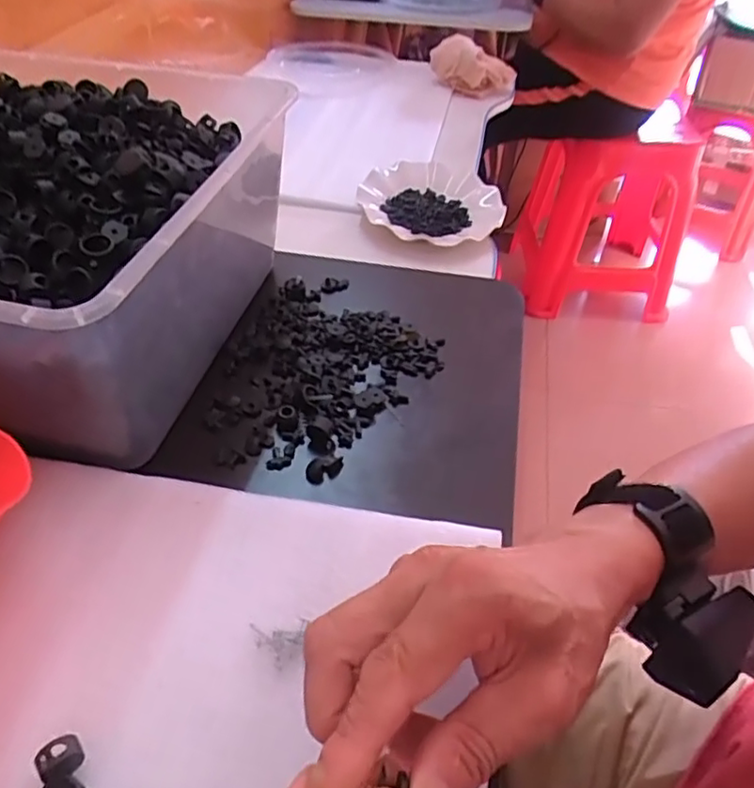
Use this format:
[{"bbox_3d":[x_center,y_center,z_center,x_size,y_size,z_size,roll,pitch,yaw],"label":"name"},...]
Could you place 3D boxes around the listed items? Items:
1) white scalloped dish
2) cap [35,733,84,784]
[{"bbox_3d":[0.071,-0.253,0.800,0.178,0.037,0.178,1,45,-1],"label":"white scalloped dish"},{"bbox_3d":[-0.131,0.152,0.258,0.018,0.011,0.013,-22,50,-23],"label":"cap"}]

